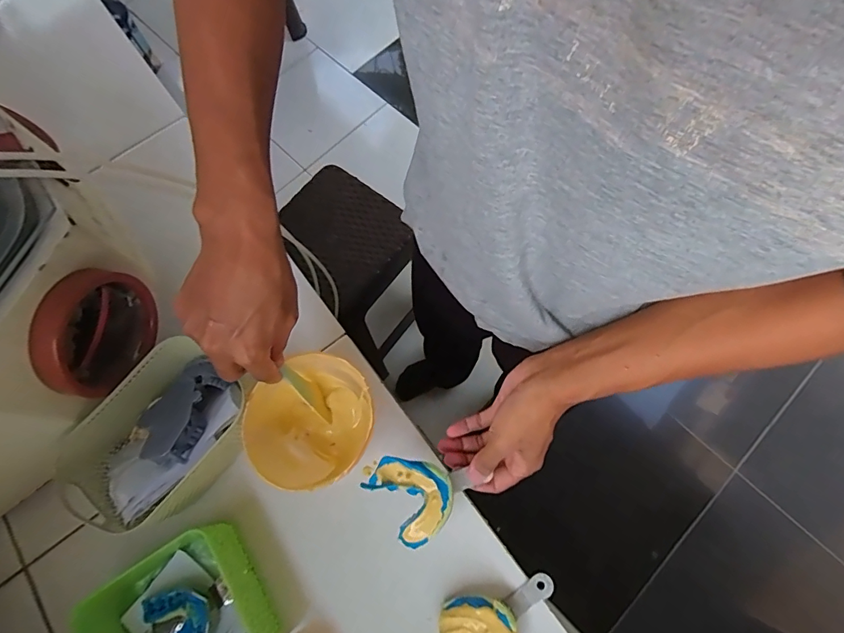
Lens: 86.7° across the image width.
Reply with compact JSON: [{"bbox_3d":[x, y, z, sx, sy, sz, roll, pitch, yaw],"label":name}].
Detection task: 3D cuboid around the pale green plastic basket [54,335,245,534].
[{"bbox_3d":[-0.250,0.115,0.445,0.124,0.073,0.164,36,76,13],"label":"pale green plastic basket"}]

